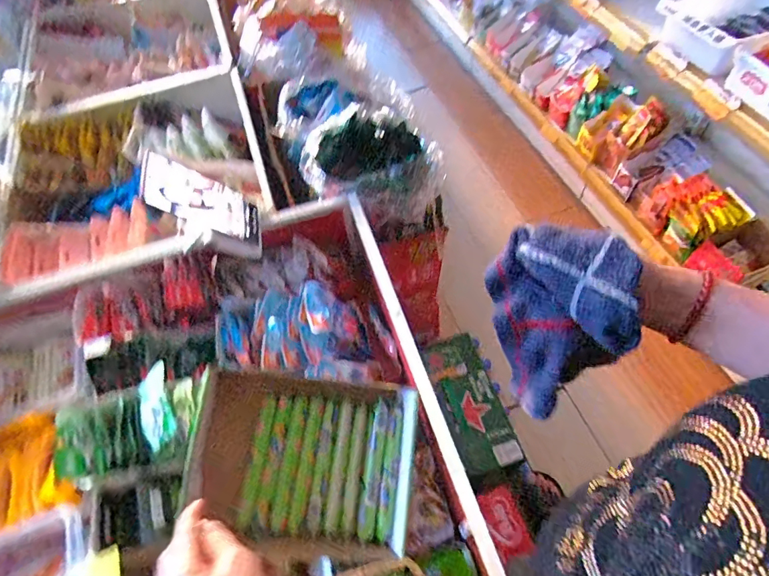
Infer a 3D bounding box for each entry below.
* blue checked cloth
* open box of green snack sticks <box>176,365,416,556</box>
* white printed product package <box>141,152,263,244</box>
[{"bbox_3d":[0.145,0.016,0.389,0.091,0.118,0.118,-20,59,-9],"label":"blue checked cloth"},{"bbox_3d":[-0.095,0.195,0.531,0.246,0.049,0.197,16,77,-13],"label":"open box of green snack sticks"},{"bbox_3d":[-0.238,-0.118,0.613,0.014,0.157,0.083,-29,58,32],"label":"white printed product package"}]

